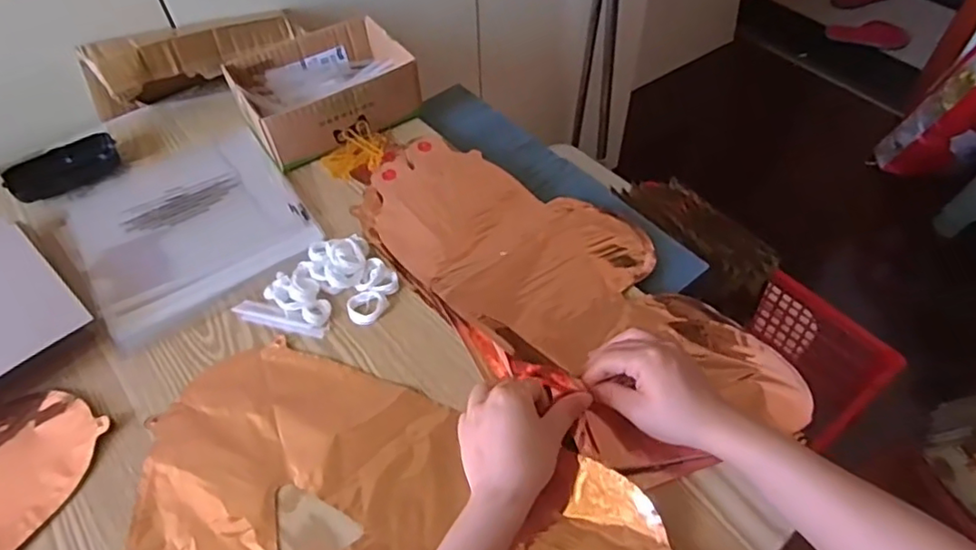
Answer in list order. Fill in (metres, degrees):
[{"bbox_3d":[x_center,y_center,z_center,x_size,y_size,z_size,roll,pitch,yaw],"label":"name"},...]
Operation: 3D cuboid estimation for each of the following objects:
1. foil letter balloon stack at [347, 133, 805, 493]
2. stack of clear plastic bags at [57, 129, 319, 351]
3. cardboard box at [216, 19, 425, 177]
[{"bbox_3d":[0.057,0.008,0.572,0.454,0.030,0.207,36,62,23],"label":"foil letter balloon stack"},{"bbox_3d":[-0.307,-0.056,0.641,0.206,0.010,0.230,-30,58,-19],"label":"stack of clear plastic bags"},{"bbox_3d":[-0.186,-0.213,0.702,0.181,0.059,0.143,-28,58,-17],"label":"cardboard box"}]

